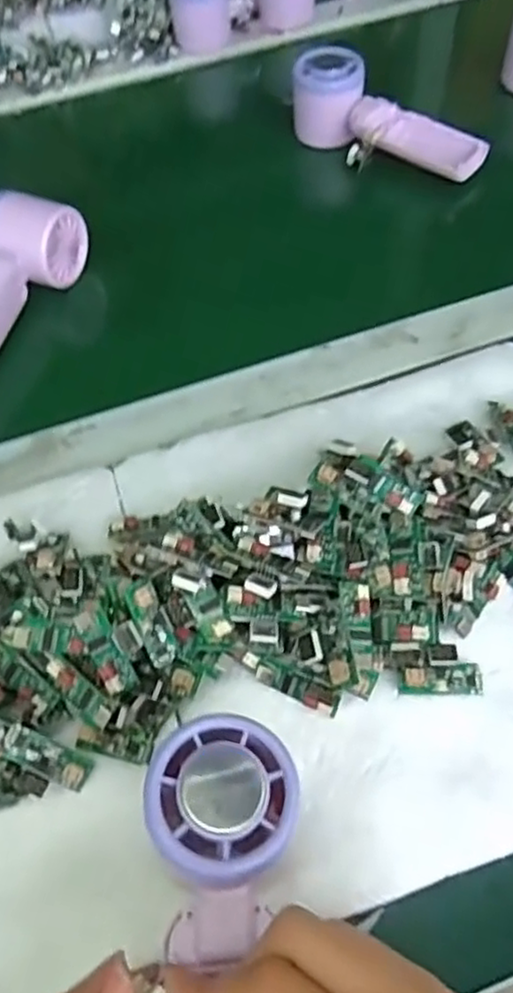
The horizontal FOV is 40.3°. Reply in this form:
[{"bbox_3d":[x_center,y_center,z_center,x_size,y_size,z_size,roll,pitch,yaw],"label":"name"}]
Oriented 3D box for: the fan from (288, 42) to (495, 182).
[{"bbox_3d":[0.099,-0.289,0.551,0.164,0.055,0.066,32,62,10],"label":"fan"}]

